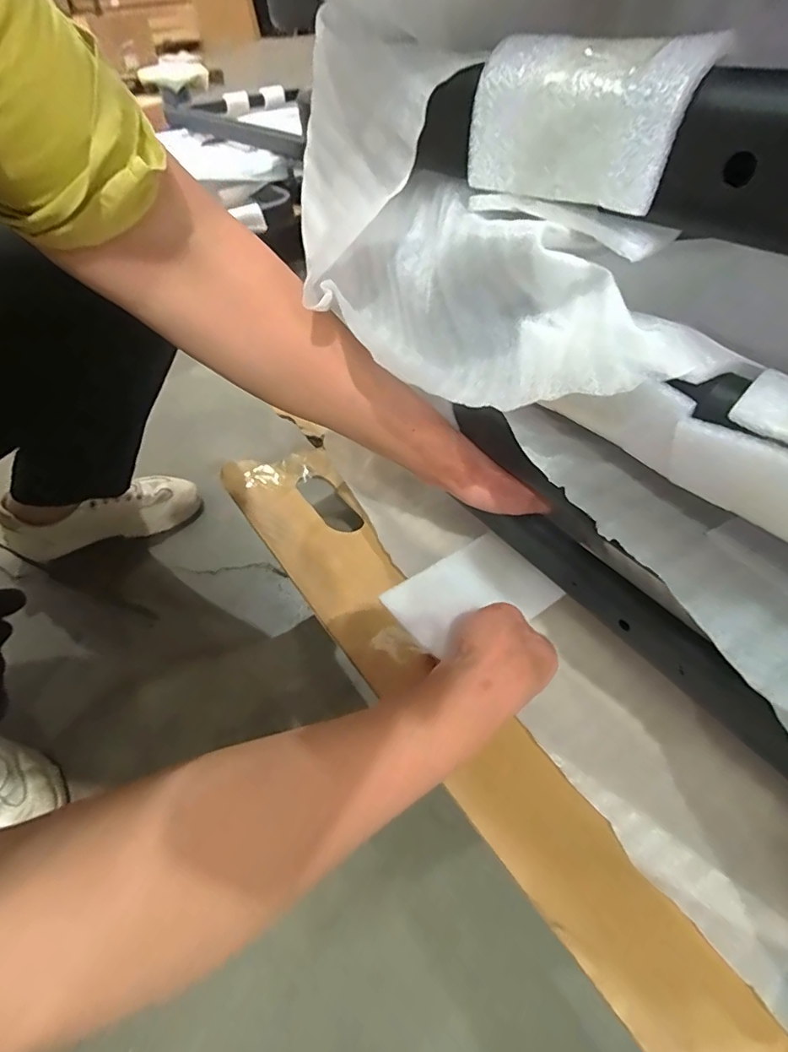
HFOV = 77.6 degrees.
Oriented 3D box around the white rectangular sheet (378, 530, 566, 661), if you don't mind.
[{"bbox_3d":[0.056,0.051,0.360,0.109,0.008,0.076,-29,51,-21],"label":"white rectangular sheet"}]

